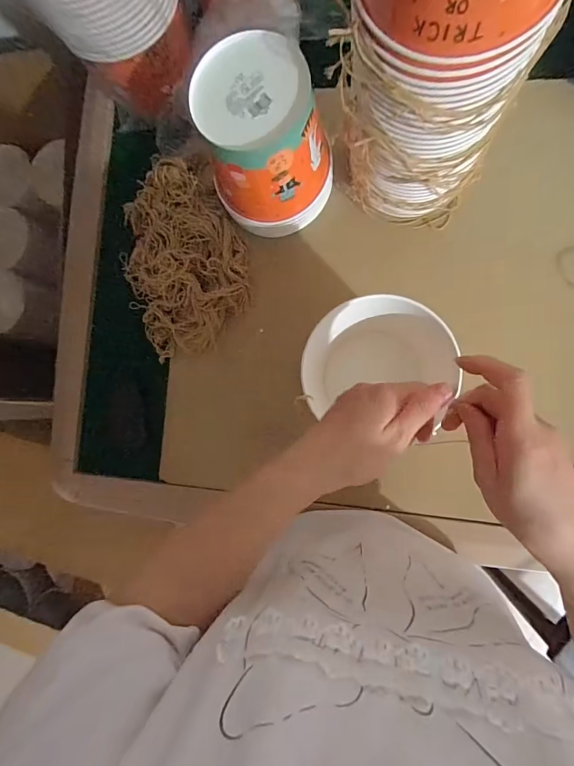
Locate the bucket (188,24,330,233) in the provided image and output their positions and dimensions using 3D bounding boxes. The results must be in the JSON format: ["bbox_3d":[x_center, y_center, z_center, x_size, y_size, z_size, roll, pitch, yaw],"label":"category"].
[{"bbox_3d":[-0.026,-0.291,0.492,0.137,0.160,0.144,-1,87,9],"label":"bucket"}]

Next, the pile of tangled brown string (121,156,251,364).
[{"bbox_3d":[-0.157,-0.184,0.569,0.181,0.050,0.269,-20,84,7],"label":"pile of tangled brown string"}]

